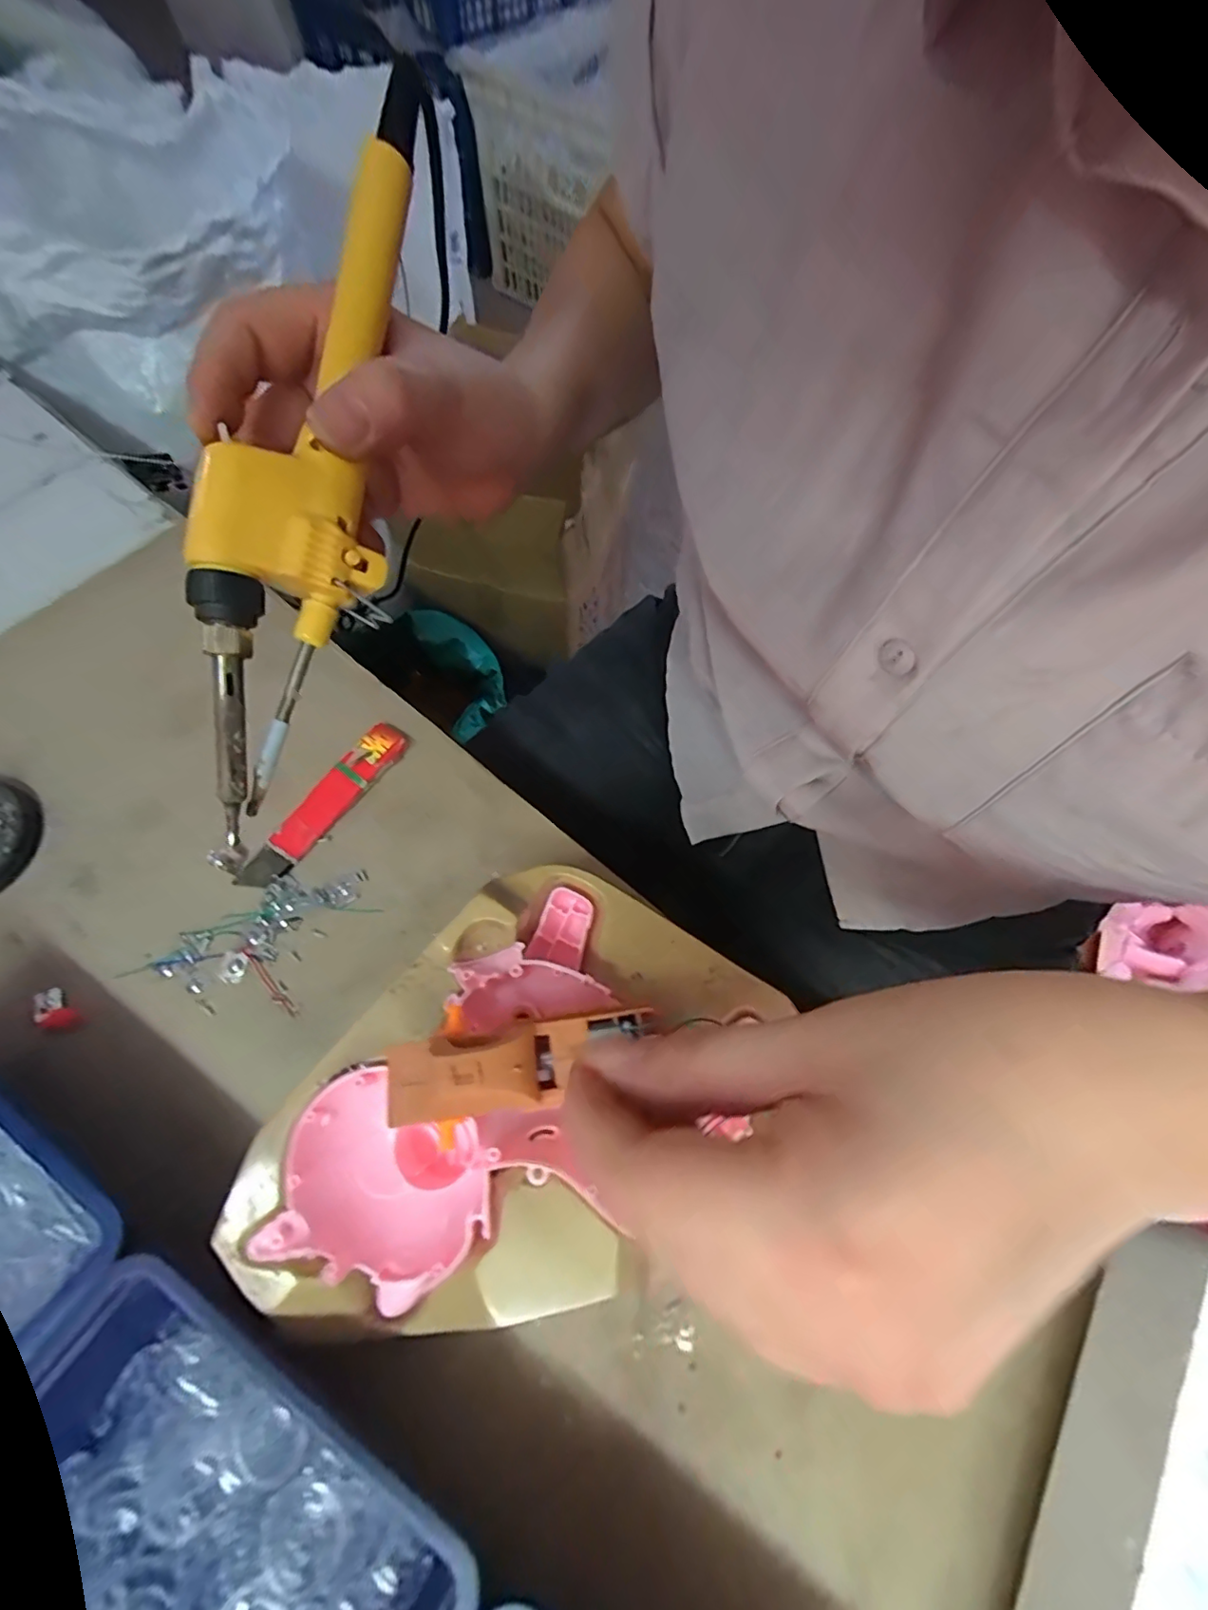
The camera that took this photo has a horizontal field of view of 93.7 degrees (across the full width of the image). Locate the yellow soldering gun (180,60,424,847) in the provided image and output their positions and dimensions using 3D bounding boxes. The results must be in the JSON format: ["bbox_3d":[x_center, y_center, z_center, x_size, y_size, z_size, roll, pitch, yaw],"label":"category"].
[{"bbox_3d":[-0.086,-0.111,0.169,0.035,0.032,0.236,15,90,5],"label":"yellow soldering gun"}]

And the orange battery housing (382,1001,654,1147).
[{"bbox_3d":[-0.025,0.078,0.178,0.082,0.023,0.031,-8,65,-18],"label":"orange battery housing"}]

